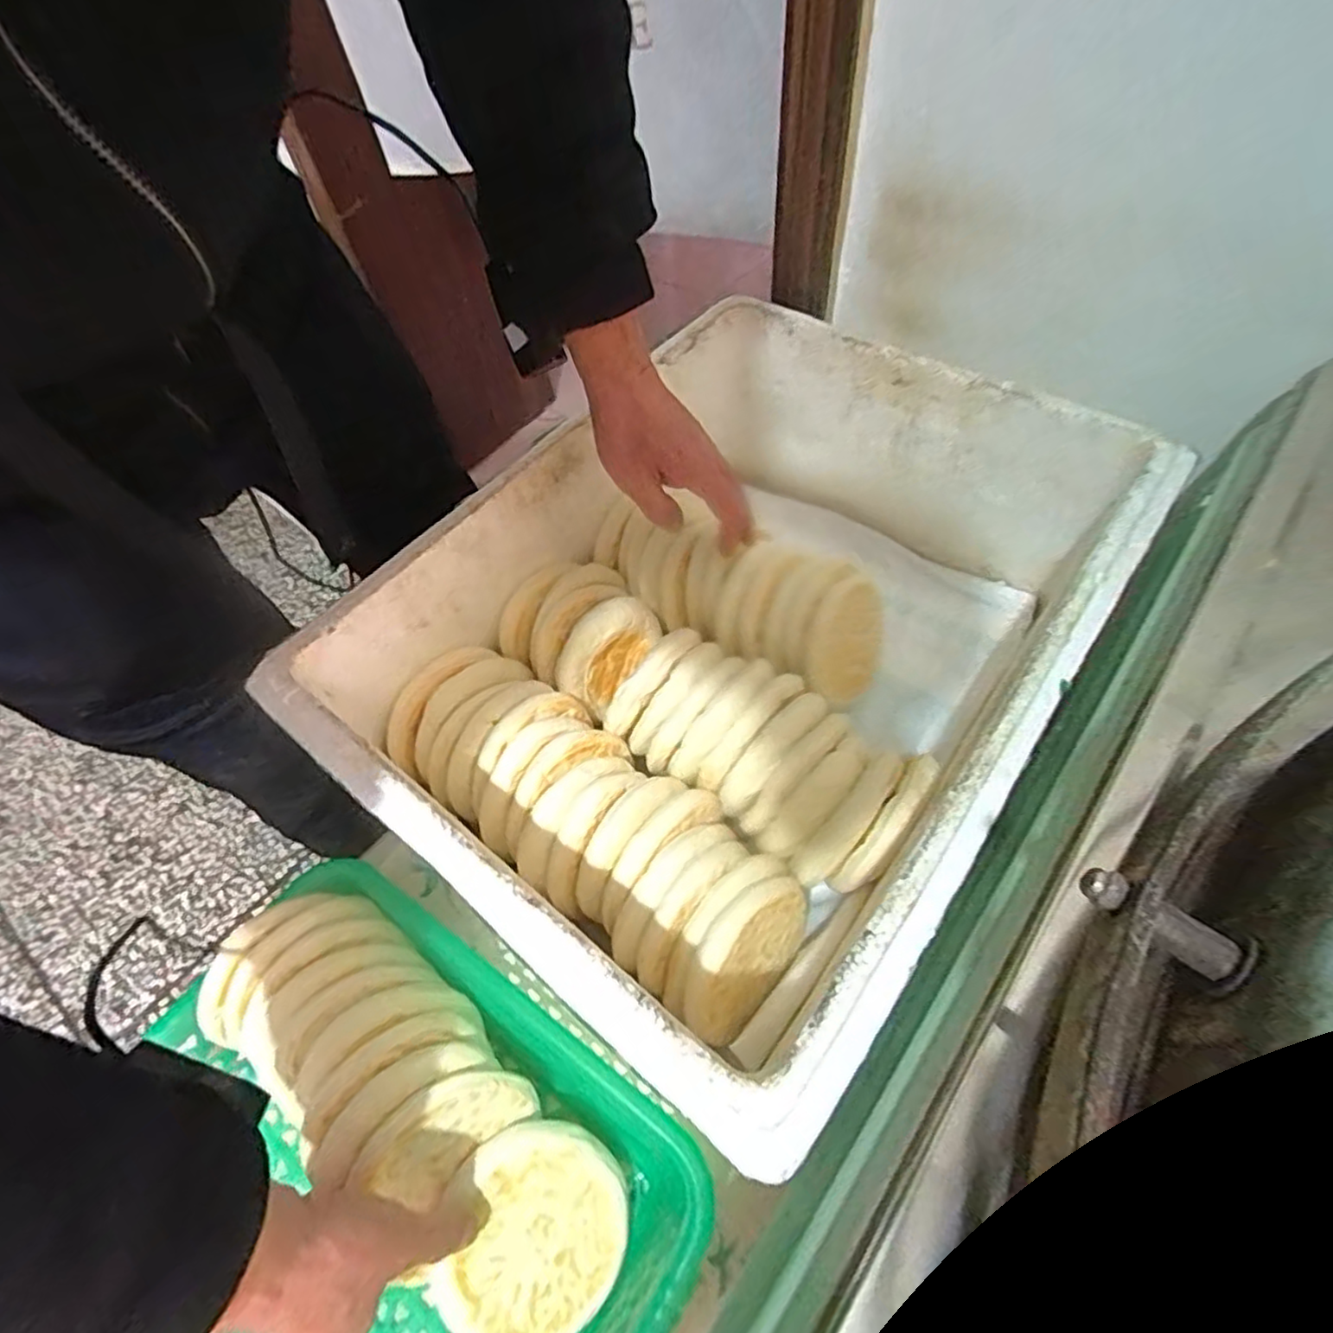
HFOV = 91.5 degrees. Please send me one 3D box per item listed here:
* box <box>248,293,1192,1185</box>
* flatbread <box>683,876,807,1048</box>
[{"bbox_3d":[0.061,-0.017,0.525,0.405,0.210,0.551,32,66,24],"label":"box"},{"bbox_3d":[0.052,0.189,0.417,0.020,0.094,0.115,19,42,40],"label":"flatbread"}]

